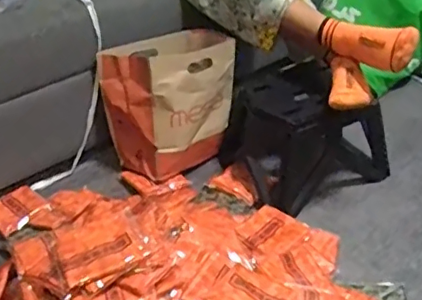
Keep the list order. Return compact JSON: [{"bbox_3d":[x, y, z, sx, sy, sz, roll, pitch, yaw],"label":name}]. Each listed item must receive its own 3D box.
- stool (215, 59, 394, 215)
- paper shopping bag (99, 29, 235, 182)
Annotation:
[{"bbox_3d":[0.207,-0.046,1.281,0.324,0.218,0.277,-18,41,-21],"label":"stool"},{"bbox_3d":[-0.084,-0.117,1.337,0.299,0.252,0.186,-25,43,-28],"label":"paper shopping bag"}]

